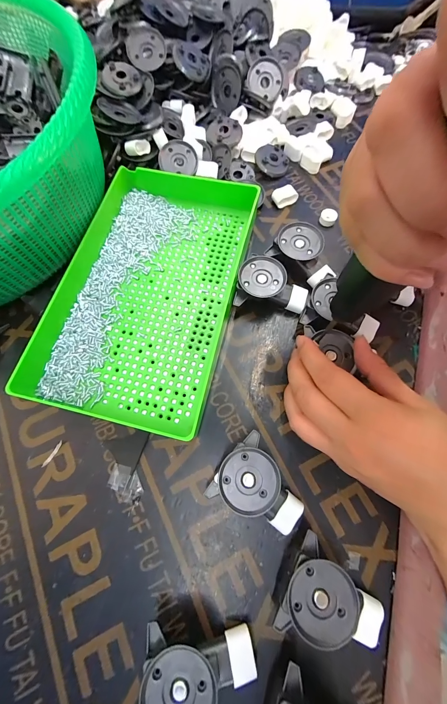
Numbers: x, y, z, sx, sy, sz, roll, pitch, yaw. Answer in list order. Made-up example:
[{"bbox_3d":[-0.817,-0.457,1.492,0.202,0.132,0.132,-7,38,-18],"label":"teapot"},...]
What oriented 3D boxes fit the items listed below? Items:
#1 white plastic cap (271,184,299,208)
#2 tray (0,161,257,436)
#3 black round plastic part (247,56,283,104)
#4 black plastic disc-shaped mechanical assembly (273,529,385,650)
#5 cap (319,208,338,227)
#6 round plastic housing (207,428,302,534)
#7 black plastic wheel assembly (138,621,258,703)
[{"bbox_3d":[0.068,-0.174,0.294,0.026,0.014,0.017,-22,72,-6],"label":"white plastic cap"},{"bbox_3d":[-0.071,-0.065,0.244,0.163,0.033,0.248,13,72,6],"label":"tray"},{"bbox_3d":[0.049,-0.326,0.318,0.041,0.011,0.041,-1,109,-4],"label":"black round plastic part"},{"bbox_3d":[0.071,0.158,0.170,0.066,0.032,0.048,26,74,10],"label":"black plastic disc-shaped mechanical assembly"},{"bbox_3d":[0.114,-0.146,0.286,0.017,0.010,0.017,0,71,1],"label":"cap"},{"bbox_3d":[0.029,0.096,0.193,0.064,0.029,0.052,30,74,11],"label":"round plastic housing"},{"bbox_3d":[-0.015,0.197,0.158,0.067,0.034,0.048,4,71,3],"label":"black plastic wheel assembly"}]

